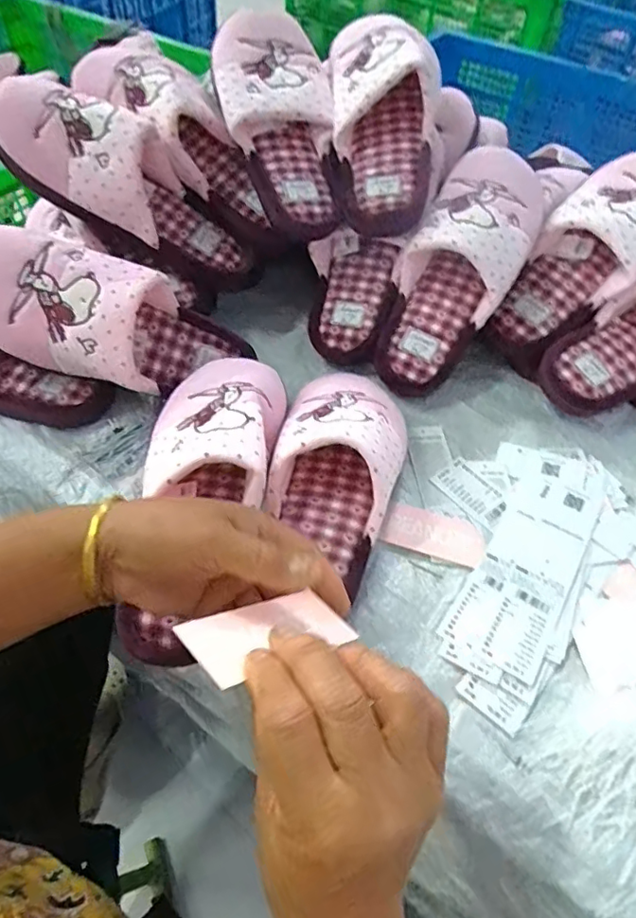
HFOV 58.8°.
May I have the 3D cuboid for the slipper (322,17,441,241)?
[{"bbox_3d":[0.064,-0.335,0.550,0.104,0.082,0.238,-1,84,-4],"label":"slipper"}]

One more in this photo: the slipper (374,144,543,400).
[{"bbox_3d":[0.138,-0.190,0.548,0.107,0.080,0.268,27,92,16],"label":"slipper"}]

